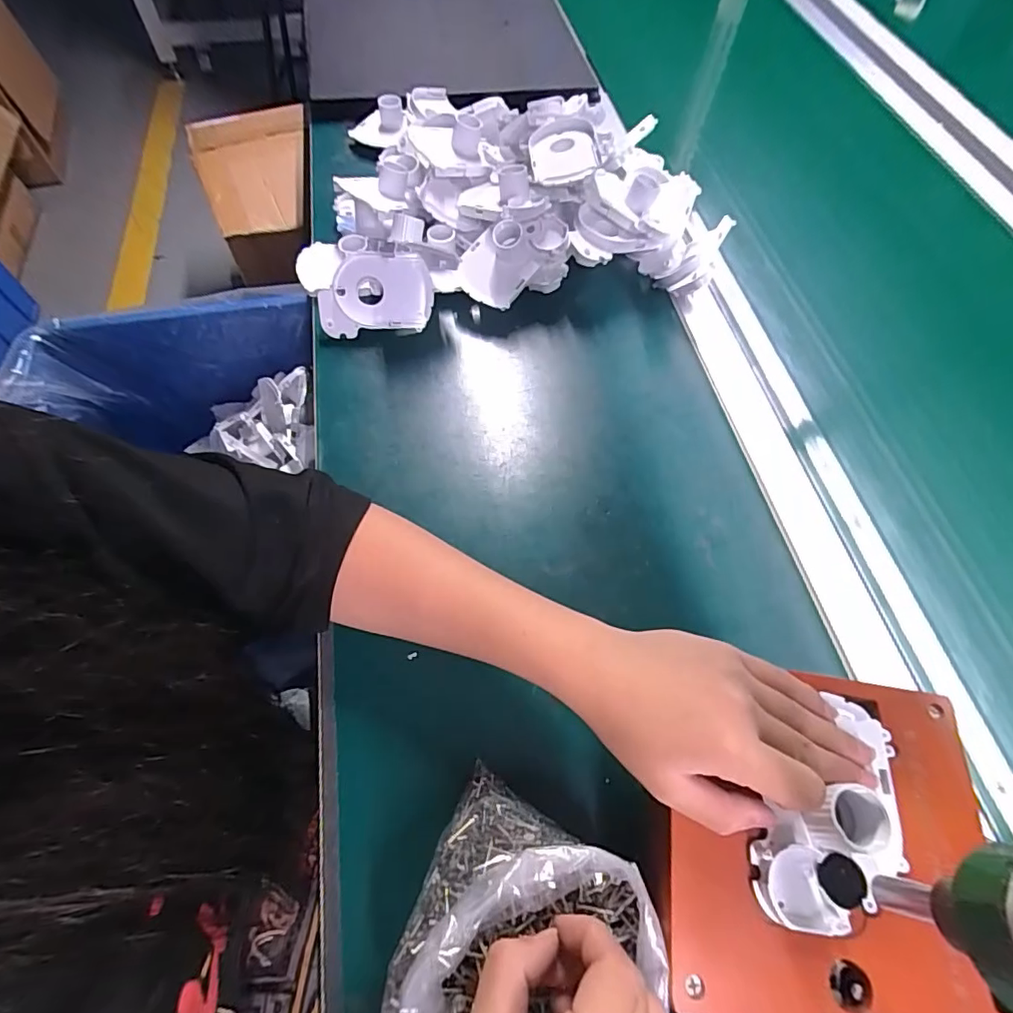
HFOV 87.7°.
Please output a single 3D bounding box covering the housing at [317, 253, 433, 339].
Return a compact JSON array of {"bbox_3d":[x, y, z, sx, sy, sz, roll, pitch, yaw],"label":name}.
[{"bbox_3d":[-0.118,-0.191,0.476,0.101,0.017,0.068,-7,101,-8],"label":"housing"}]

